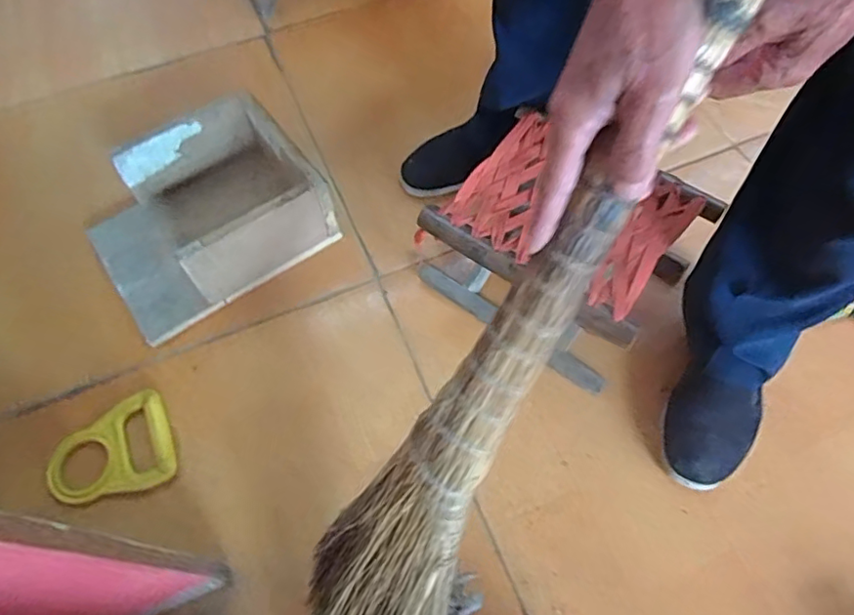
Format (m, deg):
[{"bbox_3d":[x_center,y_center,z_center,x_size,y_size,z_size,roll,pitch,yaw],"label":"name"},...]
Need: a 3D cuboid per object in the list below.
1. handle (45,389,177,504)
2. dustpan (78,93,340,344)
[{"bbox_3d":[-0.381,0.168,0.688,0.144,0.019,0.116,-15,61,-6],"label":"handle"},{"bbox_3d":[-0.314,-0.129,0.795,0.300,0.135,0.242,-37,65,-15],"label":"dustpan"}]

